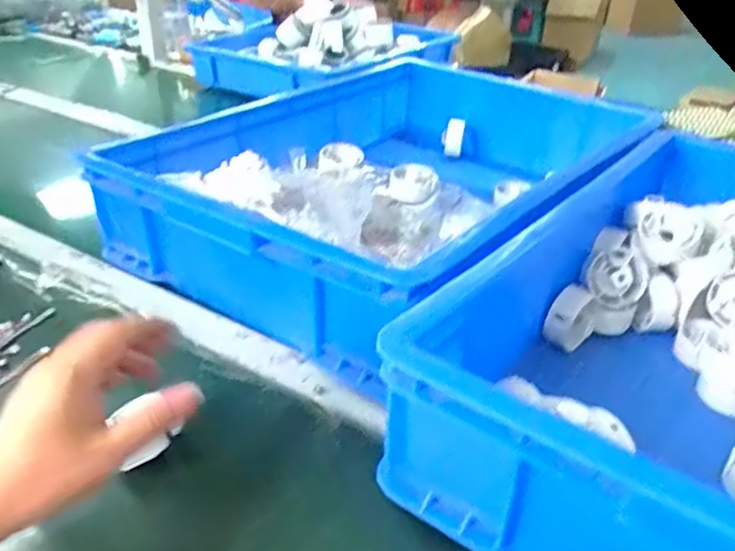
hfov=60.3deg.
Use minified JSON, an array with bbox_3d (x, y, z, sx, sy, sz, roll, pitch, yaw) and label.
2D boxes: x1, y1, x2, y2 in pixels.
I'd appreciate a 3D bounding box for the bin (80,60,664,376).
[{"bbox_3d":[0.013,-0.126,0.765,0.414,0.134,0.563,23,37,30],"label":"bin"}]

